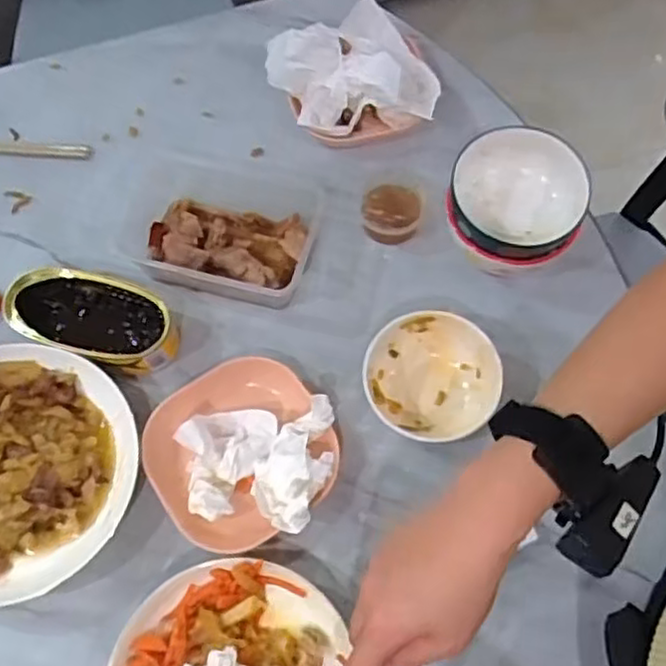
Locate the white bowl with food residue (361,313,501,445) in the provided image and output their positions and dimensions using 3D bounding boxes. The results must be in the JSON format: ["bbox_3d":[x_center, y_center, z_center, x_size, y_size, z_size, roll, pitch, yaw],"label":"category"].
[{"bbox_3d":[0.082,0.038,0.587,0.105,0.054,0.096,-1,65,2],"label":"white bowl with food residue"}]

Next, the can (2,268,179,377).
[{"bbox_3d":[-0.207,-0.010,0.618,0.140,0.053,0.071,15,67,8],"label":"can"}]

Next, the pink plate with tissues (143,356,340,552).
[{"bbox_3d":[-0.072,0.095,0.566,0.141,0.050,0.147,-1,65,2],"label":"pink plate with tissues"}]

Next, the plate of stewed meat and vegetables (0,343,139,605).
[{"bbox_3d":[-0.259,0.111,0.564,0.194,0.052,0.194,-1,65,2],"label":"plate of stewed meat and vegetables"}]

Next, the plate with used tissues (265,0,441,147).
[{"bbox_3d":[0.019,-0.268,0.712,0.162,0.082,0.152,-1,65,2],"label":"plate with used tissues"}]

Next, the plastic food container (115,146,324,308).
[{"bbox_3d":[-0.115,-0.109,0.663,0.191,0.047,0.134,13,66,8],"label":"plastic food container"}]

